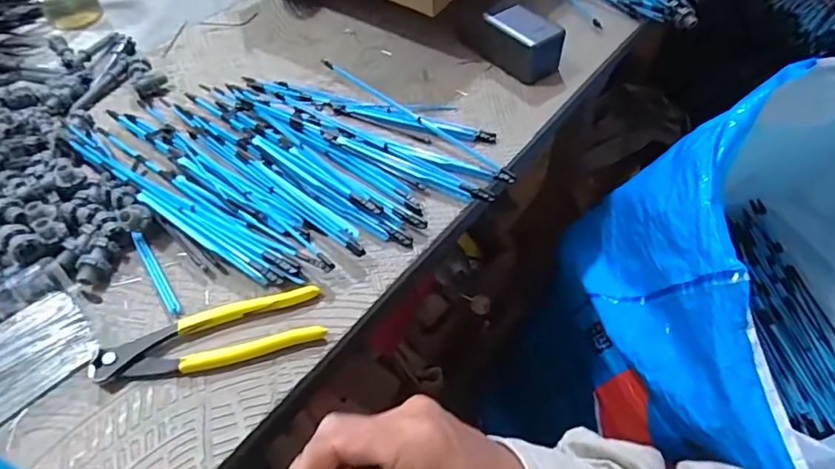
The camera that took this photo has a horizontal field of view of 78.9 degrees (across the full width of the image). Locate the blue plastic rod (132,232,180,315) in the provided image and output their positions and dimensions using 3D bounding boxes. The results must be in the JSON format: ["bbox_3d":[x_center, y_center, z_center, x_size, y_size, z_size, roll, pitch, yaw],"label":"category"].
[{"bbox_3d":[-0.222,0.030,0.429,0.009,0.005,0.097,-21,54,-33],"label":"blue plastic rod"}]

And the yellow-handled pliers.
[{"bbox_3d":[-0.154,0.075,0.382,0.162,0.017,0.048,-13,53,-9],"label":"yellow-handled pliers"}]

